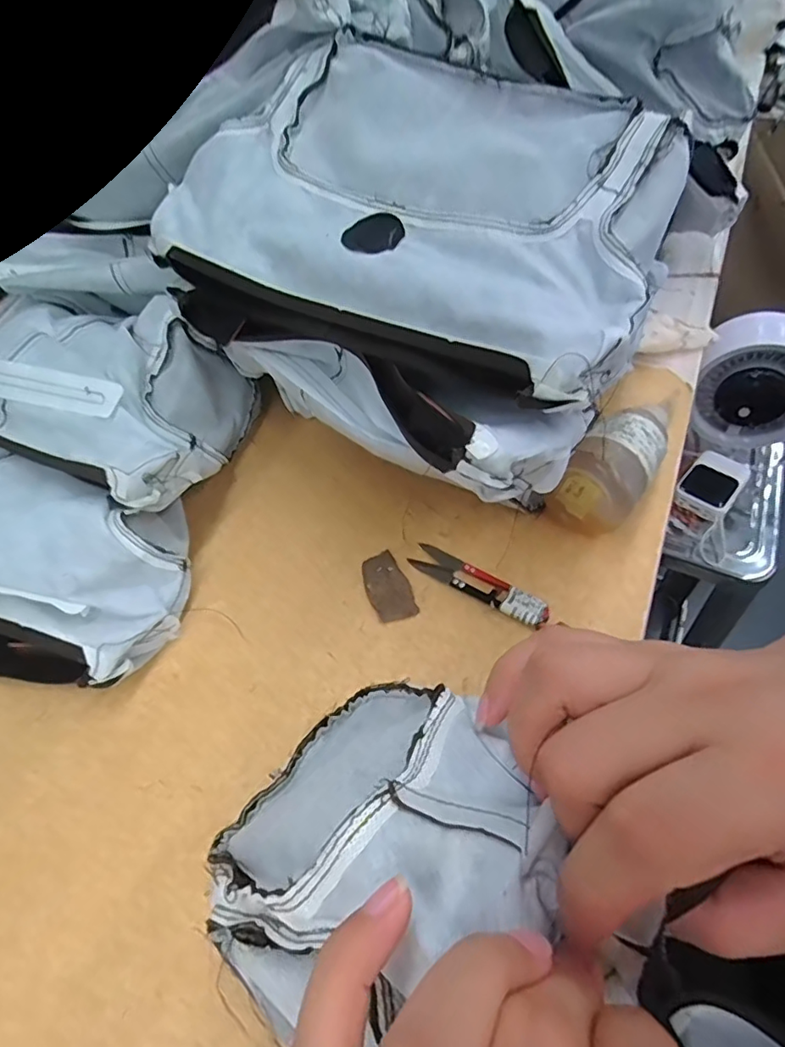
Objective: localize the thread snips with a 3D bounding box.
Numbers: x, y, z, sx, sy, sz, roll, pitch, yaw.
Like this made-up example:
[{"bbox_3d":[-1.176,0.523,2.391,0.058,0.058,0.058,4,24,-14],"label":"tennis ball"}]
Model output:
[{"bbox_3d":[0.060,0.040,0.379,0.102,0.014,0.023,29,59,22],"label":"thread snips"}]

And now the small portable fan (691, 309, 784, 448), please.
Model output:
[{"bbox_3d":[0.458,-0.170,0.683,0.149,0.139,0.084,28,59,22],"label":"small portable fan"}]

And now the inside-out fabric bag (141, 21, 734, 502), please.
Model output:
[{"bbox_3d":[0.025,-0.180,0.383,0.335,0.140,0.263,37,82,22],"label":"inside-out fabric bag"}]

